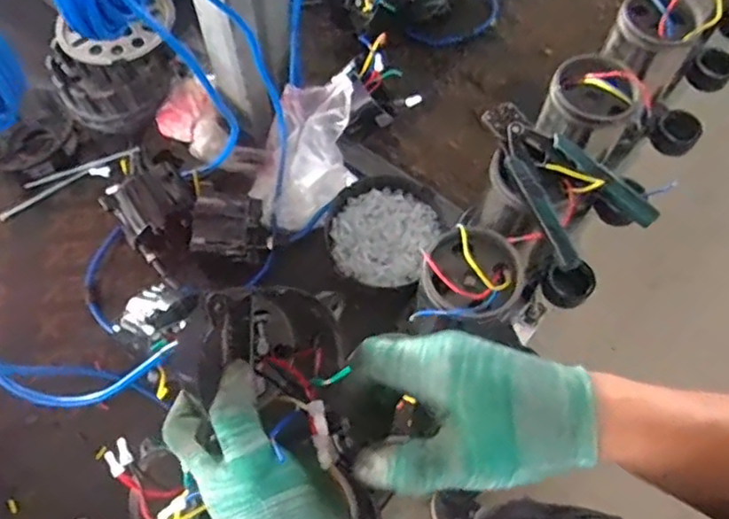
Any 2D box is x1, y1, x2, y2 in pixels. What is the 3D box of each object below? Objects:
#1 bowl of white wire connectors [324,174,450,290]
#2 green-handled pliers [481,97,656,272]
[{"bbox_3d":[0.021,-0.030,0.754,0.129,0.048,0.137,0,64,-1],"label":"bowl of white wire connectors"},{"bbox_3d":[0.180,-0.086,0.582,0.100,0.021,0.178,-26,67,-13],"label":"green-handled pliers"}]

